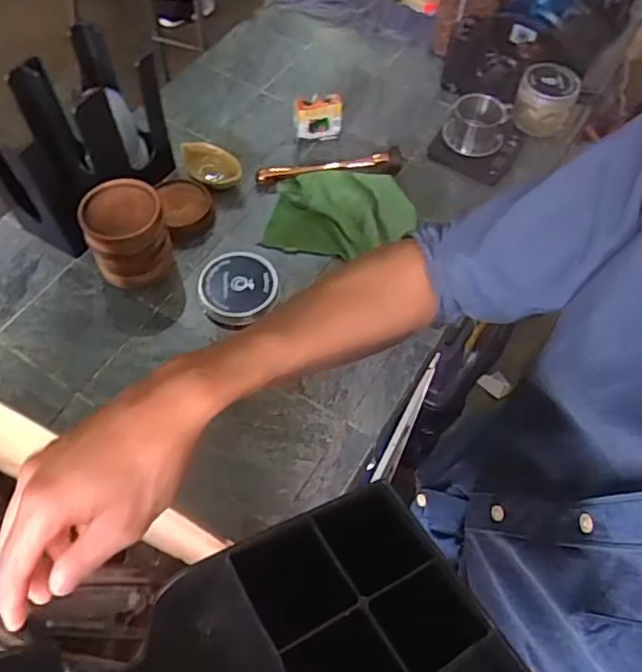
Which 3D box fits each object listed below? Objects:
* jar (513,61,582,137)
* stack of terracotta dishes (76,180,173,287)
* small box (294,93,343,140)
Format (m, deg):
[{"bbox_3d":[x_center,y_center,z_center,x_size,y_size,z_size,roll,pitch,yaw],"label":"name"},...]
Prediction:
[{"bbox_3d":[0.367,-0.392,0.952,0.090,0.066,0.107,24,62,12],"label":"jar"},{"bbox_3d":[-0.250,-0.127,0.769,0.096,0.119,0.091,-17,61,-11],"label":"stack of terracotta dishes"},{"bbox_3d":[-0.002,-0.344,0.920,0.073,0.066,0.024,-14,61,-9],"label":"small box"}]

